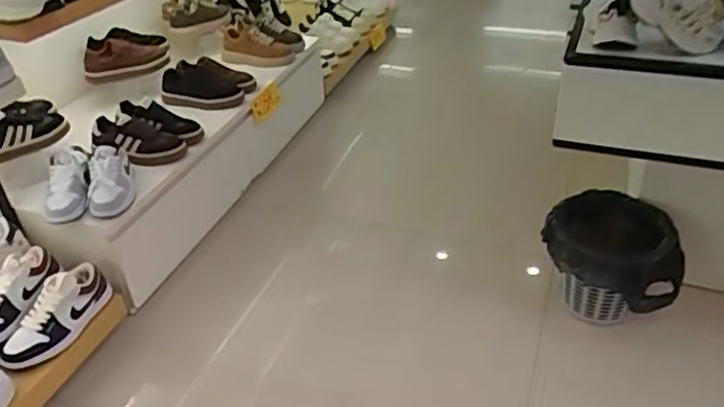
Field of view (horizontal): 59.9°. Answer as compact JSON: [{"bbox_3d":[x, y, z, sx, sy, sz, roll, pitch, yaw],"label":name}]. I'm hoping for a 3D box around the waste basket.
[{"bbox_3d":[0.566,0.148,1.443,0.293,0.268,0.239,21,42,30],"label":"waste basket"}]

